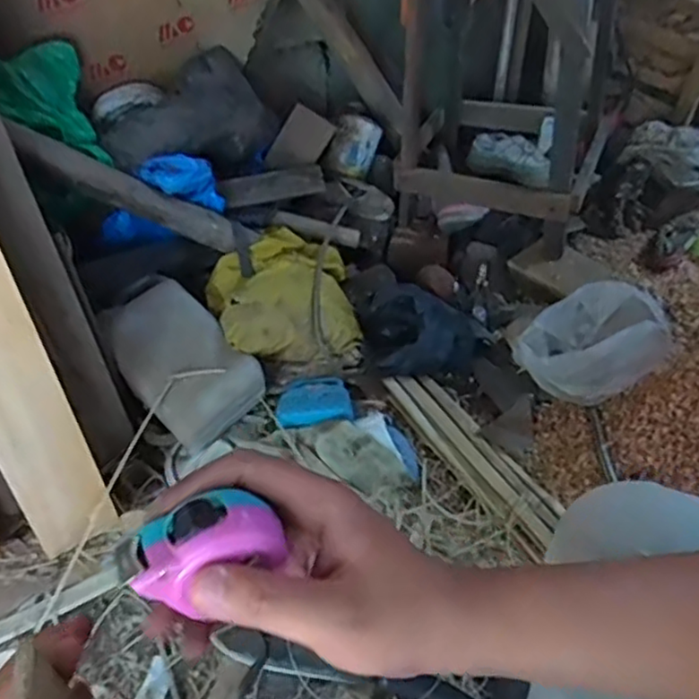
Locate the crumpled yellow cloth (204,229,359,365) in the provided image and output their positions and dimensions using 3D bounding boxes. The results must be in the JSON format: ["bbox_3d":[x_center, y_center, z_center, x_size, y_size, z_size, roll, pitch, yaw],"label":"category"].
[{"bbox_3d":[-0.119,-0.102,1.213,0.251,0.167,0.272,-15,45,-9],"label":"crumpled yellow cloth"}]

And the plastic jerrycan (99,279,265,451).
[{"bbox_3d":[-0.291,0.022,1.128,0.276,0.144,0.167,32,56,32],"label":"plastic jerrycan"}]

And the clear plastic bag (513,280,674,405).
[{"bbox_3d":[0.416,-0.004,1.123,0.204,0.123,0.227,27,53,29],"label":"clear plastic bag"}]

